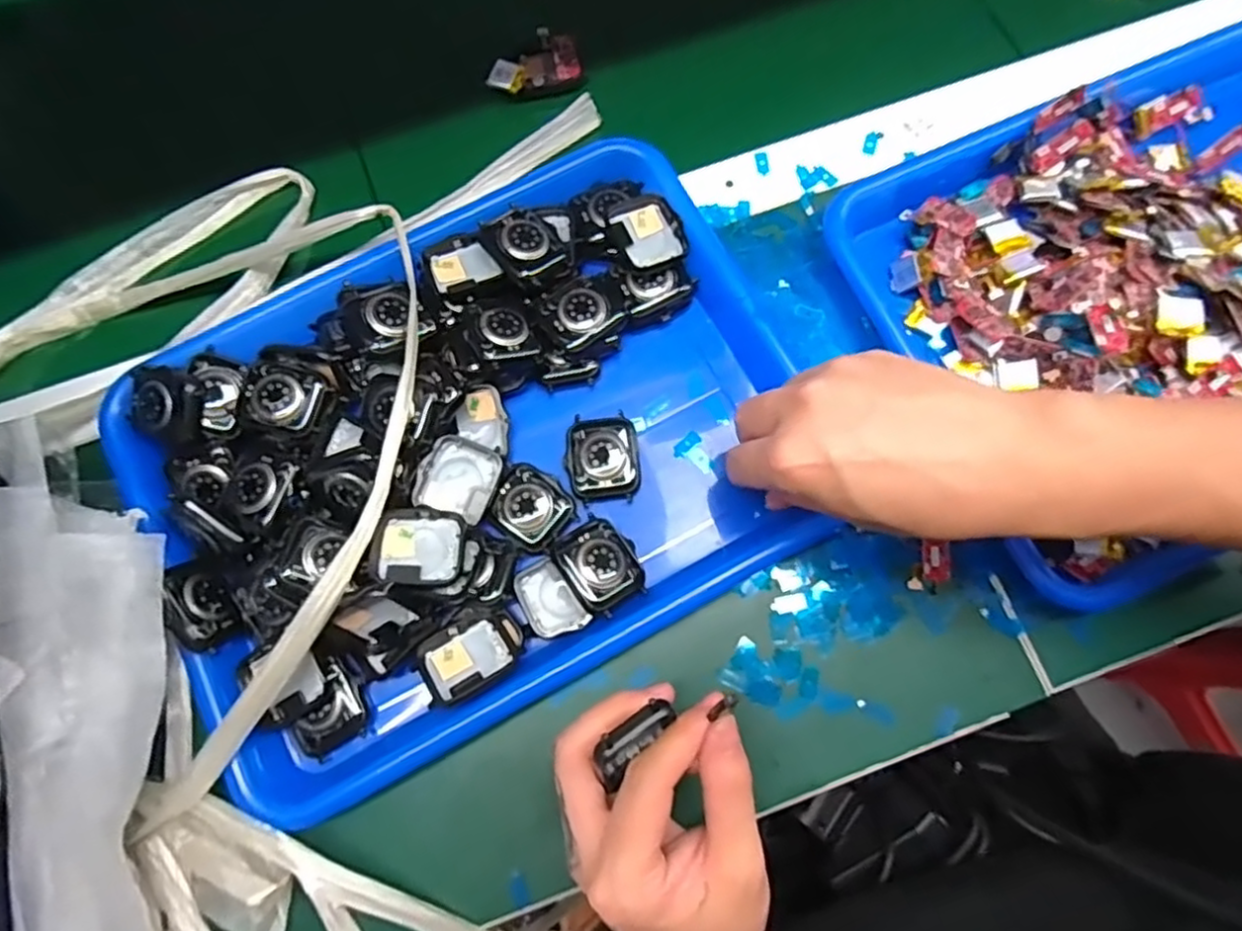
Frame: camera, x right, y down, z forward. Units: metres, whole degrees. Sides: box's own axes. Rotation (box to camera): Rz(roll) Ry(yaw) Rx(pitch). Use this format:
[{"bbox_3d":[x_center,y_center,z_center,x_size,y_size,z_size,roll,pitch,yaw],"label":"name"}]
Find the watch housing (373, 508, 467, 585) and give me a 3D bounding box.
[{"bbox_3d":[-0.096,0.039,0.329,0.041,0.015,0.037,2,77,2],"label":"watch housing"}]

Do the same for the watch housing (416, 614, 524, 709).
[{"bbox_3d":[-0.072,0.090,0.331,0.048,0.010,0.034,-31,57,-20],"label":"watch housing"}]

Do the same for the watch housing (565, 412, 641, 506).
[{"bbox_3d":[-0.009,-0.004,0.363,0.038,0.012,0.045,-7,77,0],"label":"watch housing"}]

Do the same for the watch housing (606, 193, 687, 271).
[{"bbox_3d":[0.015,-0.127,0.374,0.036,0.008,0.039,-26,78,-4],"label":"watch housing"}]

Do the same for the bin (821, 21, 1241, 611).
[{"bbox_3d":[0.302,-0.103,0.365,0.320,0.053,0.247,-24,77,-4],"label":"bin"}]

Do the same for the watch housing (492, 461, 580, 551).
[{"bbox_3d":[-0.047,0.021,0.355,0.041,0.007,0.035,43,82,10],"label":"watch housing"}]

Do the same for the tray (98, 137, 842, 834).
[{"bbox_3d":[-0.073,-0.009,0.353,0.324,0.042,0.244,-28,78,-5],"label":"tray"}]

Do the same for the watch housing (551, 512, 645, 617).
[{"bbox_3d":[-0.010,0.049,0.344,0.035,0.014,0.044,-34,78,-6],"label":"watch housing"}]

